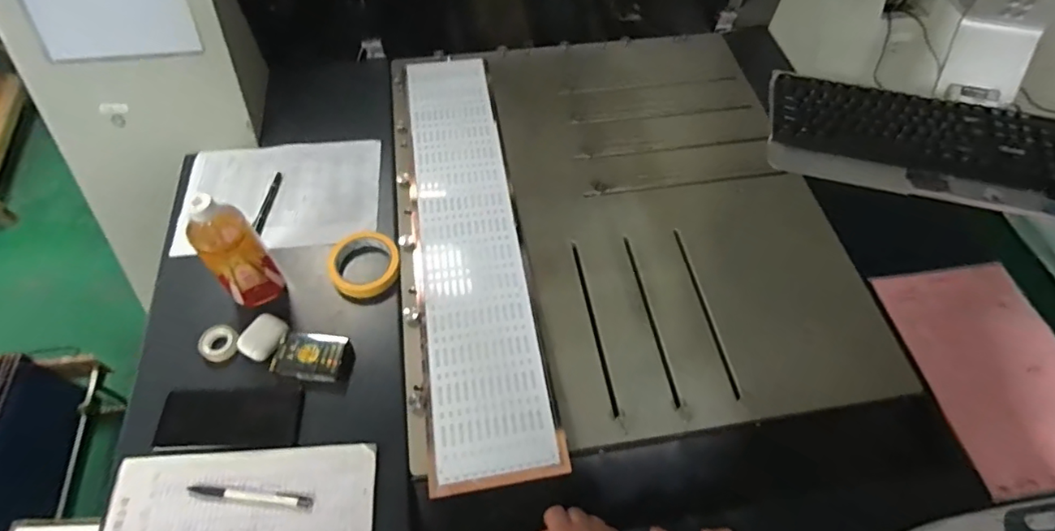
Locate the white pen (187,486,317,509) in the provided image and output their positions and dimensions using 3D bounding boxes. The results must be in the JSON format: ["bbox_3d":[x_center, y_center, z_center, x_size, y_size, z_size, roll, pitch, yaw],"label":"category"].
[{"bbox_3d":[-0.306,0.256,0.601,0.135,0.008,0.013,5,59,4],"label":"white pen"}]

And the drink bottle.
[{"bbox_3d":[-0.373,-0.022,0.677,0.071,0.168,0.064,-35,65,-19],"label":"drink bottle"}]

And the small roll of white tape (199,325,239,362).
[{"bbox_3d":[-0.400,0.100,0.699,0.049,0.013,0.045,0,58,0],"label":"small roll of white tape"}]

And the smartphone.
[{"bbox_3d":[-0.356,0.182,0.646,0.164,0.008,0.070,-2,58,-1],"label":"smartphone"}]

